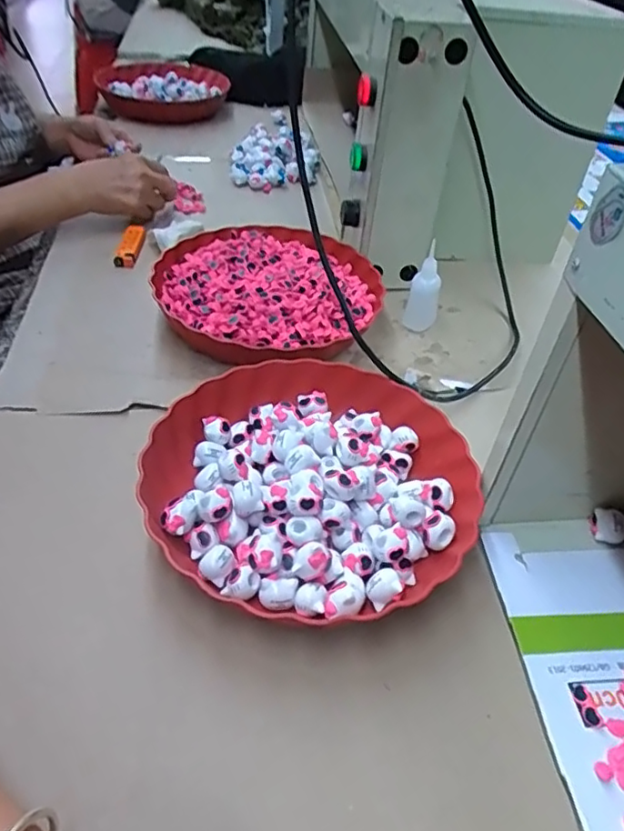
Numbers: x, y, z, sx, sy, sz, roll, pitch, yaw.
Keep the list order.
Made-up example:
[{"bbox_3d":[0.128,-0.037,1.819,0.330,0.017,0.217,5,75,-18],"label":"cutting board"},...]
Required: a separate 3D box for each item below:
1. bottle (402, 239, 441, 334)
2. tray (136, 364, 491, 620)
[{"bbox_3d":[0.125,-0.138,0.665,0.033,0.087,0.039,14,44,11],"label":"bottle"},{"bbox_3d":[0.001,0.047,0.463,0.236,0.050,0.229,6,43,3],"label":"tray"}]

